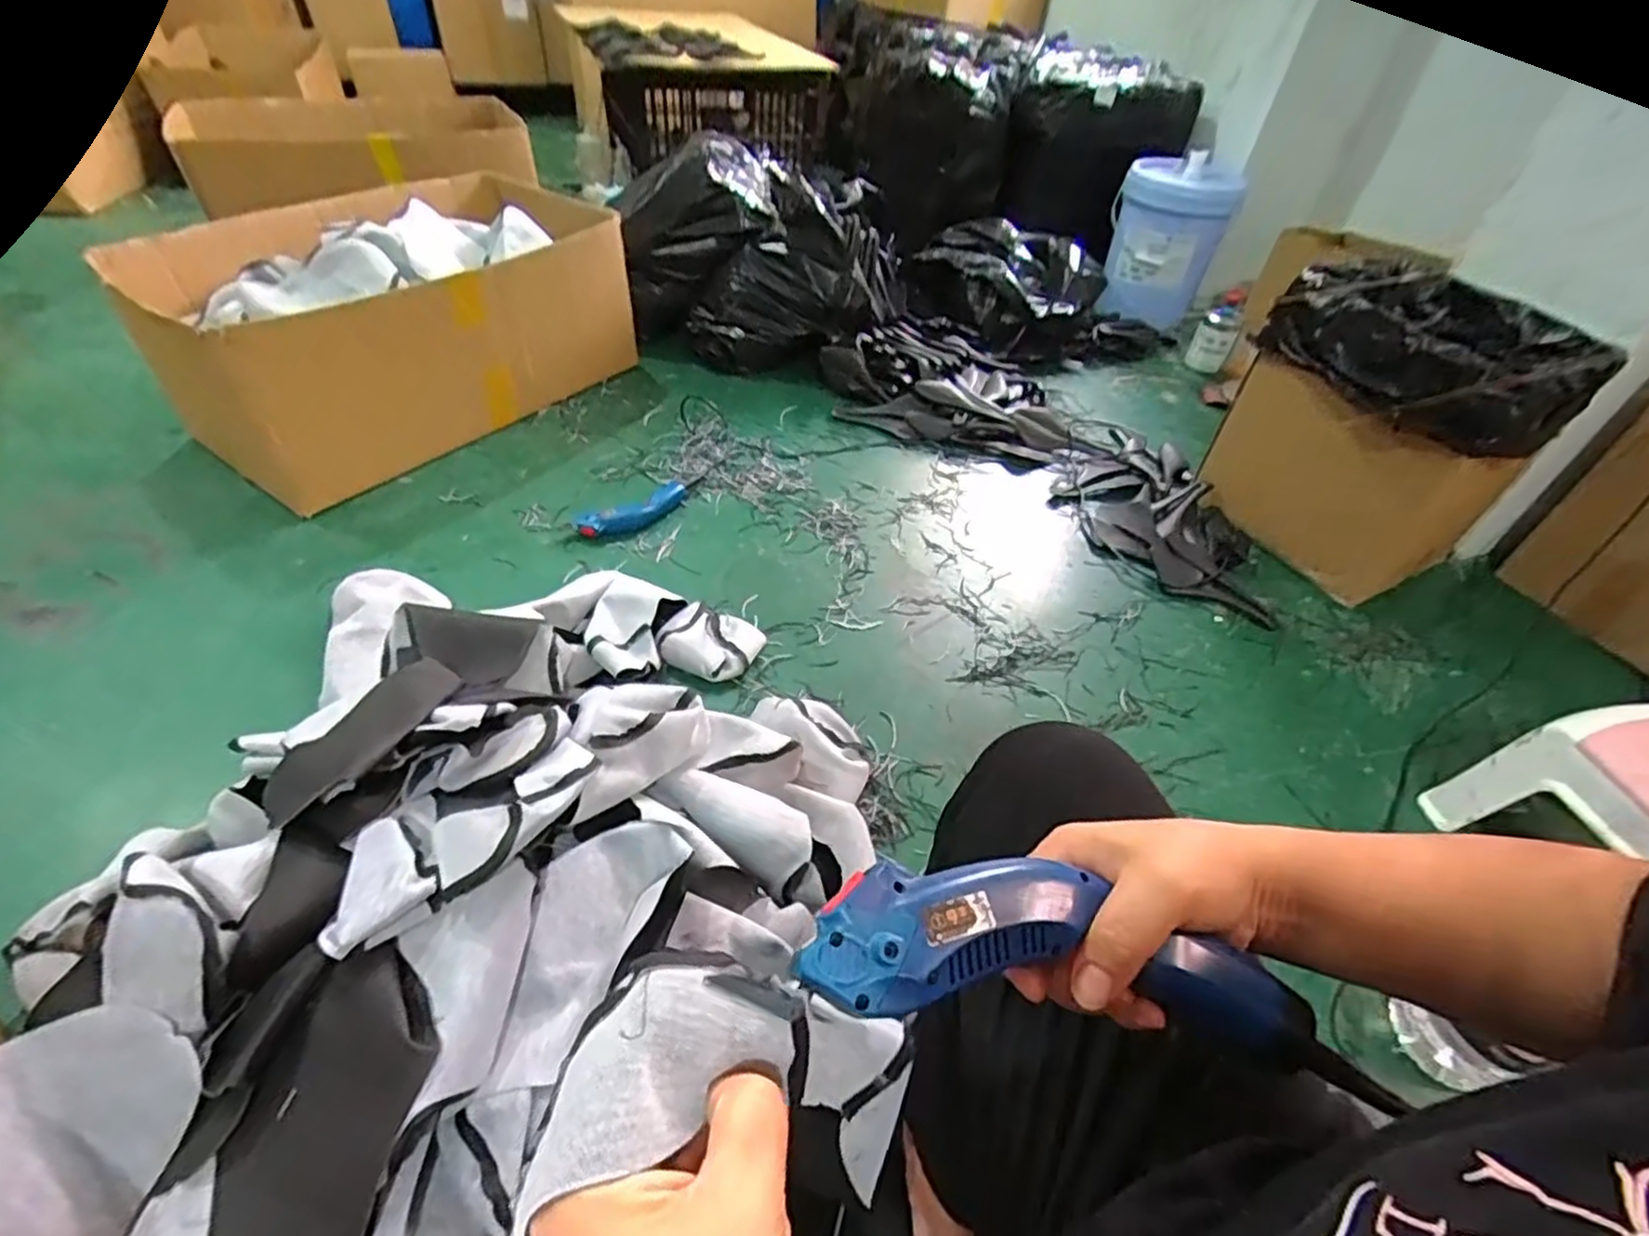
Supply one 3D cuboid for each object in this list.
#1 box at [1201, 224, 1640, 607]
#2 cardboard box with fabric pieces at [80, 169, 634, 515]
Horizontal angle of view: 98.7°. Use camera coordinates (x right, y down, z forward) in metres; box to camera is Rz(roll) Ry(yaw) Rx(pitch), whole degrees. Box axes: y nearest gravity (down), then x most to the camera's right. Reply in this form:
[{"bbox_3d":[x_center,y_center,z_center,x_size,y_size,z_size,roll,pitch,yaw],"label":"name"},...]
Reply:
[{"bbox_3d":[1.066,-0.363,1.354,0.479,0.444,0.432,-22,51,-26],"label":"box"},{"bbox_3d":[-0.816,-0.575,1.382,0.438,0.338,0.785,30,49,21],"label":"cardboard box with fabric pieces"}]

